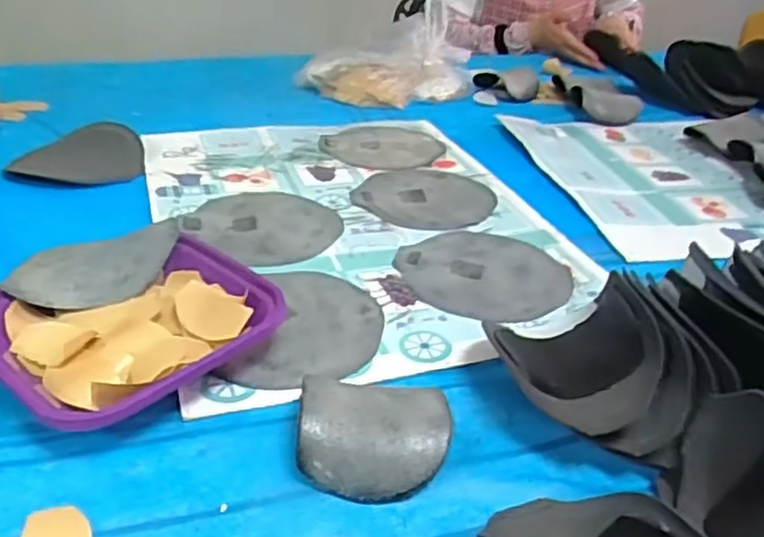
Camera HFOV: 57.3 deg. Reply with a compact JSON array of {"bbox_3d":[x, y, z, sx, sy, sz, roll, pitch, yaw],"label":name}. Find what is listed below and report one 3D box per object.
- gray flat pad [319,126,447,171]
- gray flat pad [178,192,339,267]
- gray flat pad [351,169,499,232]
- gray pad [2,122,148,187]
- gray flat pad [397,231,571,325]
[{"bbox_3d":[0.004,-0.158,0.905,0.147,0.006,0.143,28,39,34],"label":"gray flat pad"},{"bbox_3d":[-0.120,-0.046,0.692,0.149,0.015,0.154,-9,36,-20],"label":"gray flat pad"},{"bbox_3d":[0.052,-0.083,0.774,0.156,0.006,0.152,-24,39,-37],"label":"gray flat pad"},{"bbox_3d":[-0.349,-0.130,0.802,0.142,0.029,0.123,-7,31,-16],"label":"gray pad"},{"bbox_3d":[0.096,0.004,0.635,0.144,0.008,0.146,-19,36,-32],"label":"gray flat pad"}]

